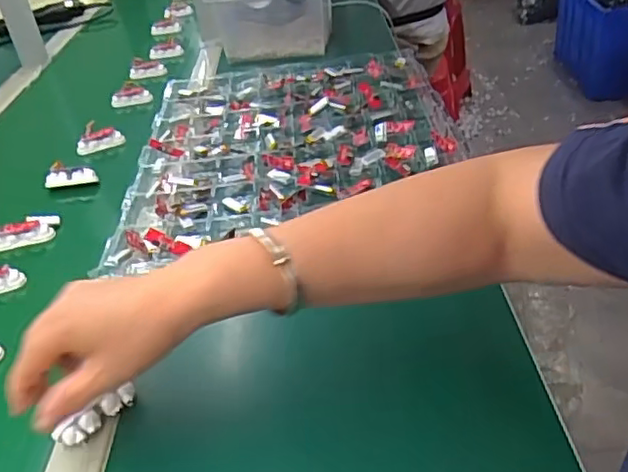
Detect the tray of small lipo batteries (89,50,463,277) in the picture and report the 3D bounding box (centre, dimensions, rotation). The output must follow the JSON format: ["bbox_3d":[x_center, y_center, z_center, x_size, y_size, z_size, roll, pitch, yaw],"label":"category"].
[{"bbox_3d":[-0.028,-0.117,0.746,0.360,0.023,0.480,-6,36,2],"label":"tray of small lipo batteries"}]

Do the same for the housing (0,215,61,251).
[{"bbox_3d":[-0.305,-0.005,0.652,0.068,0.024,0.022,-18,37,-14],"label":"housing"}]

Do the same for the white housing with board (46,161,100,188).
[{"bbox_3d":[-0.288,-0.074,0.733,0.060,0.024,0.020,-8,36,-1],"label":"white housing with board"}]

